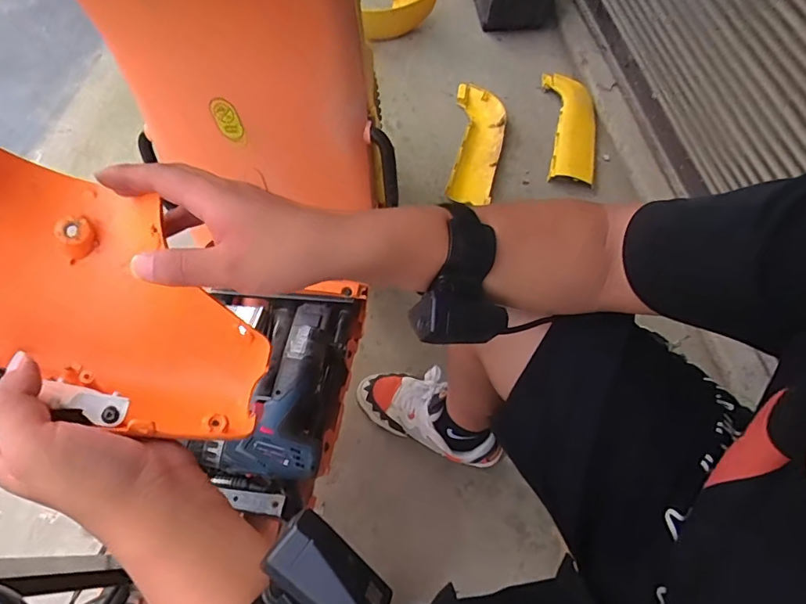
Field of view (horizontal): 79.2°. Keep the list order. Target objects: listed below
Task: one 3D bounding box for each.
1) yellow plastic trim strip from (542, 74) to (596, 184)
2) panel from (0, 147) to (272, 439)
[{"bbox_3d":[0.453,-0.483,1.306,0.127,0.038,0.426,8,61,1],"label":"yellow plastic trim strip"},{"bbox_3d":[-0.239,-0.004,0.321,0.288,0.102,0.165,9,61,1],"label":"panel"}]

